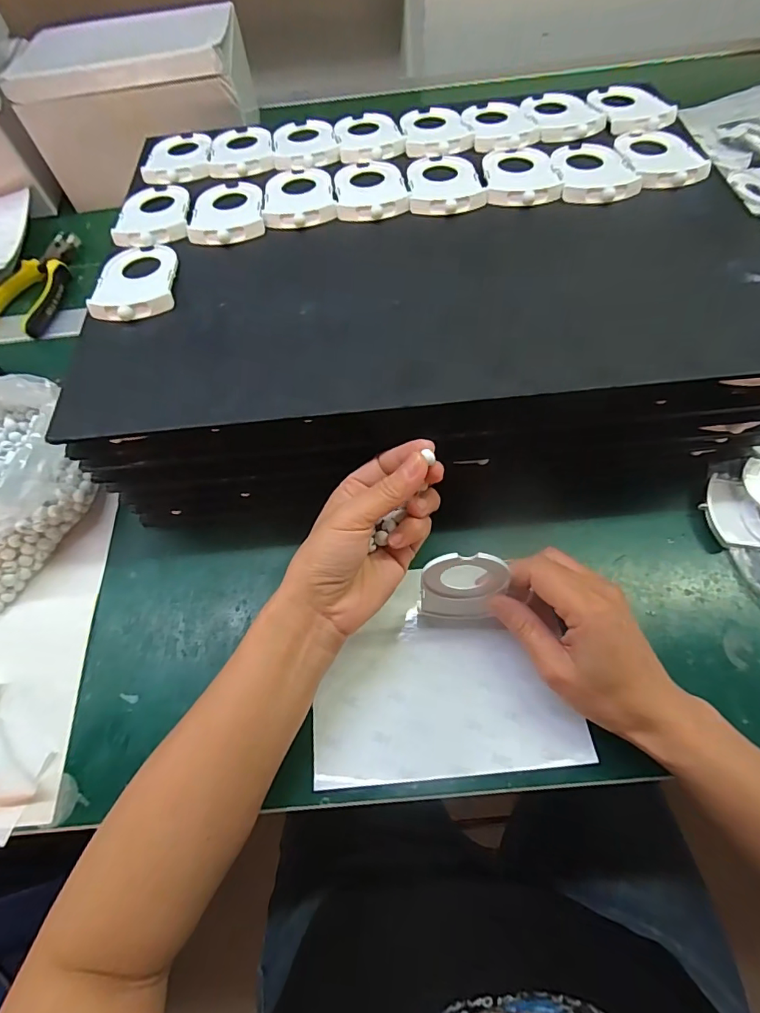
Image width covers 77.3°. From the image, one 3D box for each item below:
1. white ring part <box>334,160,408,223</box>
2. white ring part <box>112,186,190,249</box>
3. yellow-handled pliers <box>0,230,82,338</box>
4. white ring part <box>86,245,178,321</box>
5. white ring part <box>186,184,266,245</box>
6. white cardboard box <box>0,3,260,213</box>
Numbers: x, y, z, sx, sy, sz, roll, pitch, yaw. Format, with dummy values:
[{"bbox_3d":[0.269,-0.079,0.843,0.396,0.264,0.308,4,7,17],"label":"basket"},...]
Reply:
[{"bbox_3d":[-0.010,-0.261,0.384,0.055,0.009,0.084,-9,63,-3],"label":"white ring part"},{"bbox_3d":[-0.186,-0.240,0.385,0.058,0.007,0.078,-11,63,-4],"label":"white ring part"},{"bbox_3d":[-0.381,-0.254,0.536,0.076,0.018,0.159,12,64,8],"label":"yellow-handled pliers"},{"bbox_3d":[-0.179,-0.168,0.347,0.056,0.007,0.081,-6,63,-2],"label":"white ring part"},{"bbox_3d":[-0.123,-0.241,0.382,0.057,0.010,0.083,-6,63,-1],"label":"white ring part"},{"bbox_3d":[-0.286,-0.507,0.590,0.237,0.122,0.196,-6,63,-2],"label":"white cardboard box"}]

